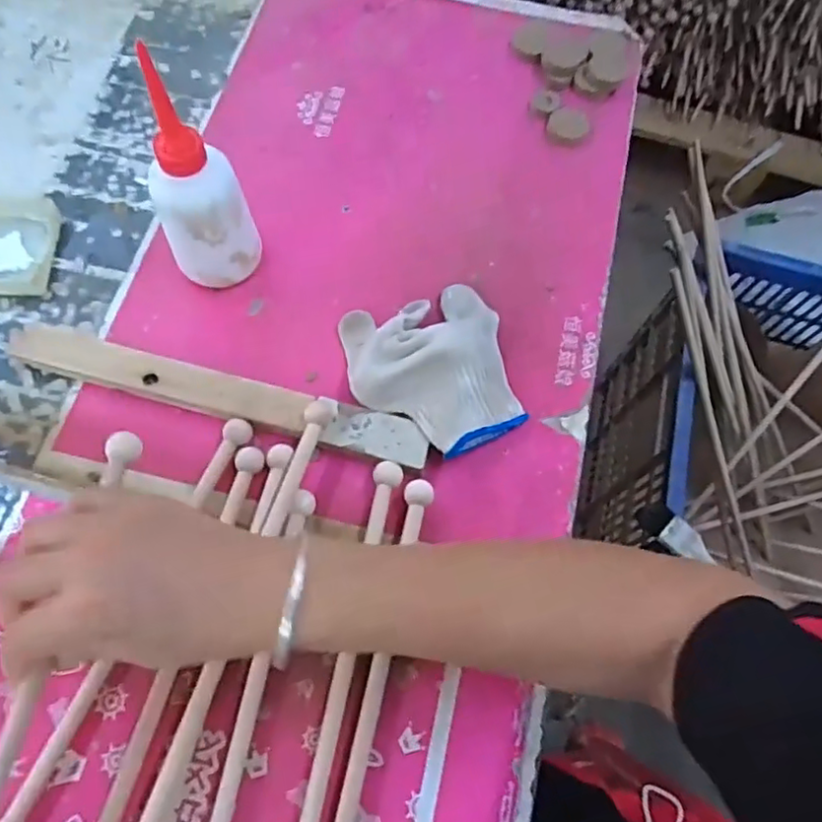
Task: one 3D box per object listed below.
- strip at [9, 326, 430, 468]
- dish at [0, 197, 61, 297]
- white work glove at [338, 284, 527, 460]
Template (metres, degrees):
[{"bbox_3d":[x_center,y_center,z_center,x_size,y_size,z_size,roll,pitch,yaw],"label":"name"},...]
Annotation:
[{"bbox_3d":[-0.129,-0.010,0.439,0.286,0.020,0.032,13,67,3],"label":"strip"},{"bbox_3d":[-0.311,-0.128,0.482,0.077,0.014,0.087,-3,67,-4],"label":"dish"},{"bbox_3d":[0.016,-0.031,0.444,0.110,0.036,0.121,-17,69,-10],"label":"white work glove"}]

